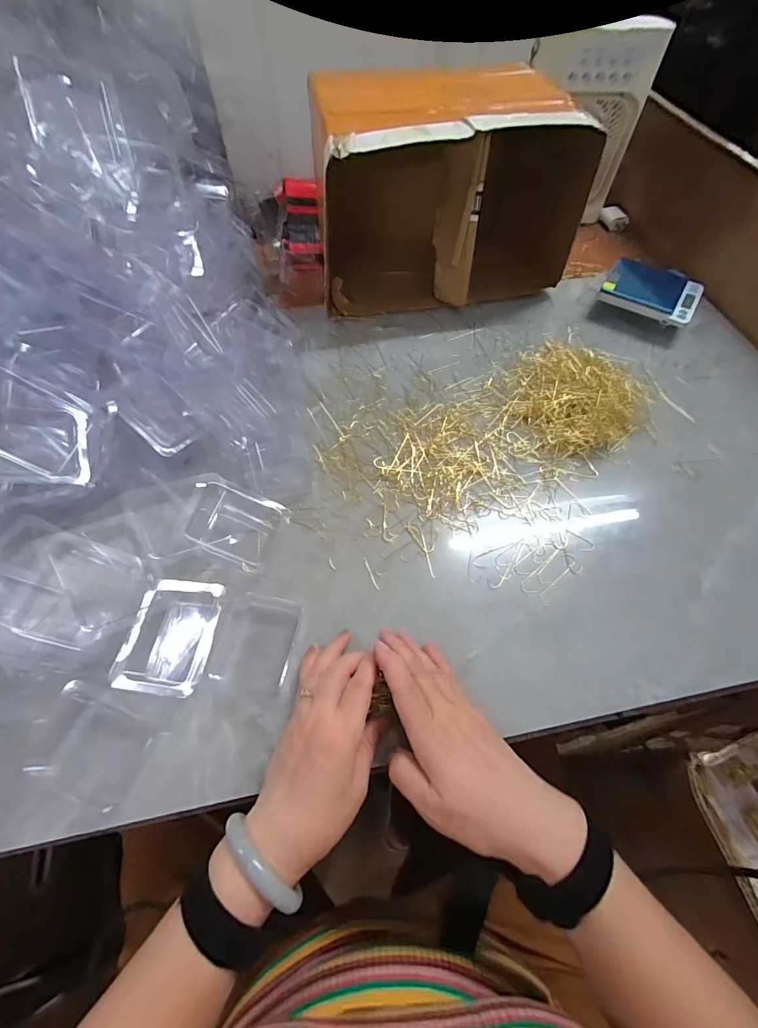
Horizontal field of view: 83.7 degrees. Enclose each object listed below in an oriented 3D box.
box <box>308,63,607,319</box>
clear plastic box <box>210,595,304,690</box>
[{"bbox_3d":[0.086,-0.430,0.584,0.326,0.210,0.179,-11,59,-8],"label":"box"},{"bbox_3d":[-0.106,0.107,0.367,0.066,0.012,0.074,9,58,5],"label":"clear plastic box"}]

